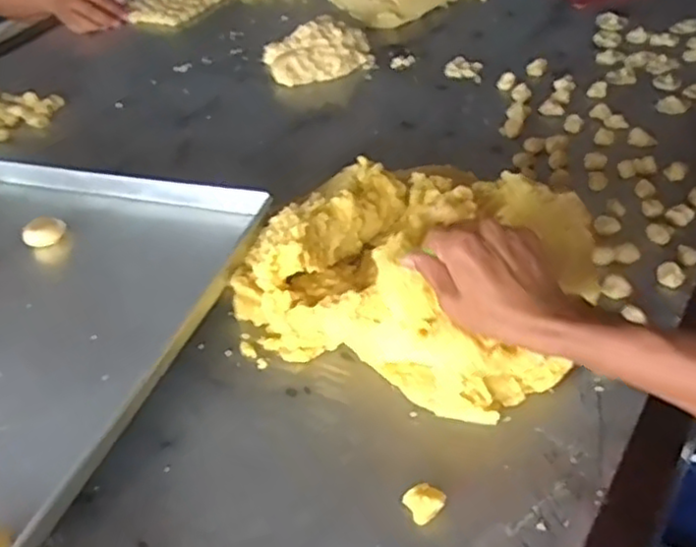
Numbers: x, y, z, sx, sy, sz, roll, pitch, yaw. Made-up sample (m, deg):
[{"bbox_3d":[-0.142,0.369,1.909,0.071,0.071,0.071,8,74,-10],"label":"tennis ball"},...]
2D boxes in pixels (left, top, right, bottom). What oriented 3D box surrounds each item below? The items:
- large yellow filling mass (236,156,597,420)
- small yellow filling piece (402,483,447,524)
[{"bbox_3d":[0.056,-0.009,0.625,0.287,0.107,0.196,18,48,23],"label":"large yellow filling mass"},{"bbox_3d":[0.056,0.167,0.518,0.026,0.015,0.025,-26,47,-20],"label":"small yellow filling piece"}]

